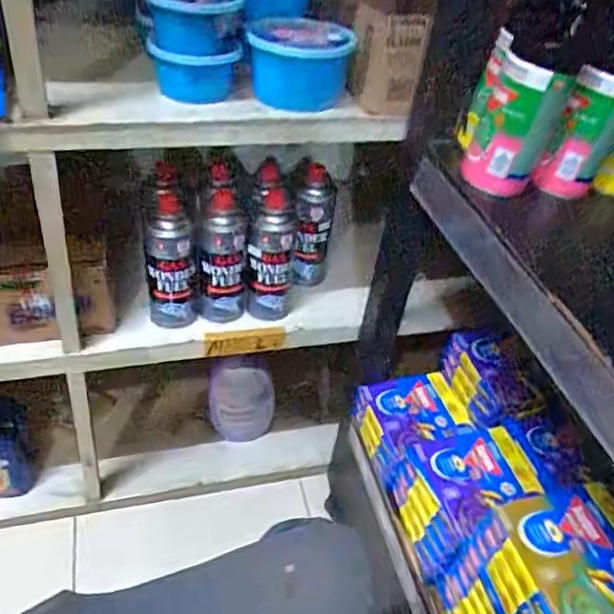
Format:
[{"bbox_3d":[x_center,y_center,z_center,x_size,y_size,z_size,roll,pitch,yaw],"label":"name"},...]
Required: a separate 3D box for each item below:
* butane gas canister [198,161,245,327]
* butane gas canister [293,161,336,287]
[{"bbox_3d":[-0.114,-0.084,0.779,0.060,0.225,0.056,-4,44,-12],"label":"butane gas canister"},{"bbox_3d":[0.009,-0.111,0.858,0.054,0.193,0.043,7,43,-1],"label":"butane gas canister"}]

